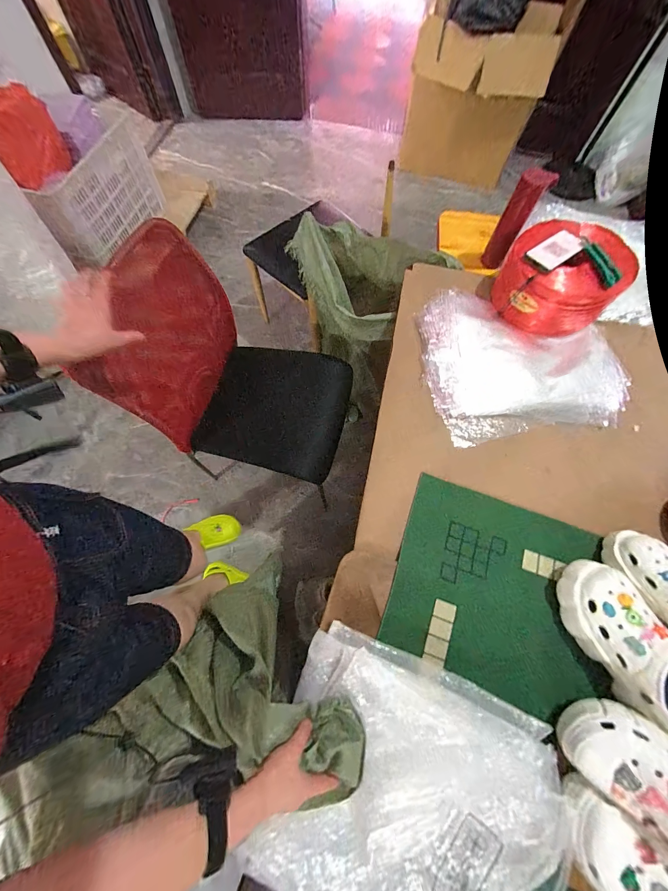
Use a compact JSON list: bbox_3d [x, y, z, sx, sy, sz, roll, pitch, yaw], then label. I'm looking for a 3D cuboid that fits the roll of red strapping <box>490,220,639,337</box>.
[{"bbox_3d":[0.565,-0.429,0.785,0.245,0.159,0.223,0,69,-1],"label":"roll of red strapping"}]

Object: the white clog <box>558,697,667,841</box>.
[{"bbox_3d":[0.460,0.466,0.408,0.235,0.087,0.115,28,70,30],"label":"white clog"}]

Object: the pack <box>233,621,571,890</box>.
[{"bbox_3d":[0.101,0.524,0.457,0.420,0.043,0.360,27,71,9],"label":"pack"}]

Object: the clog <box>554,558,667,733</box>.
[{"bbox_3d":[0.496,0.335,0.513,0.118,0.102,0.263,-19,71,-9],"label":"clog"}]

